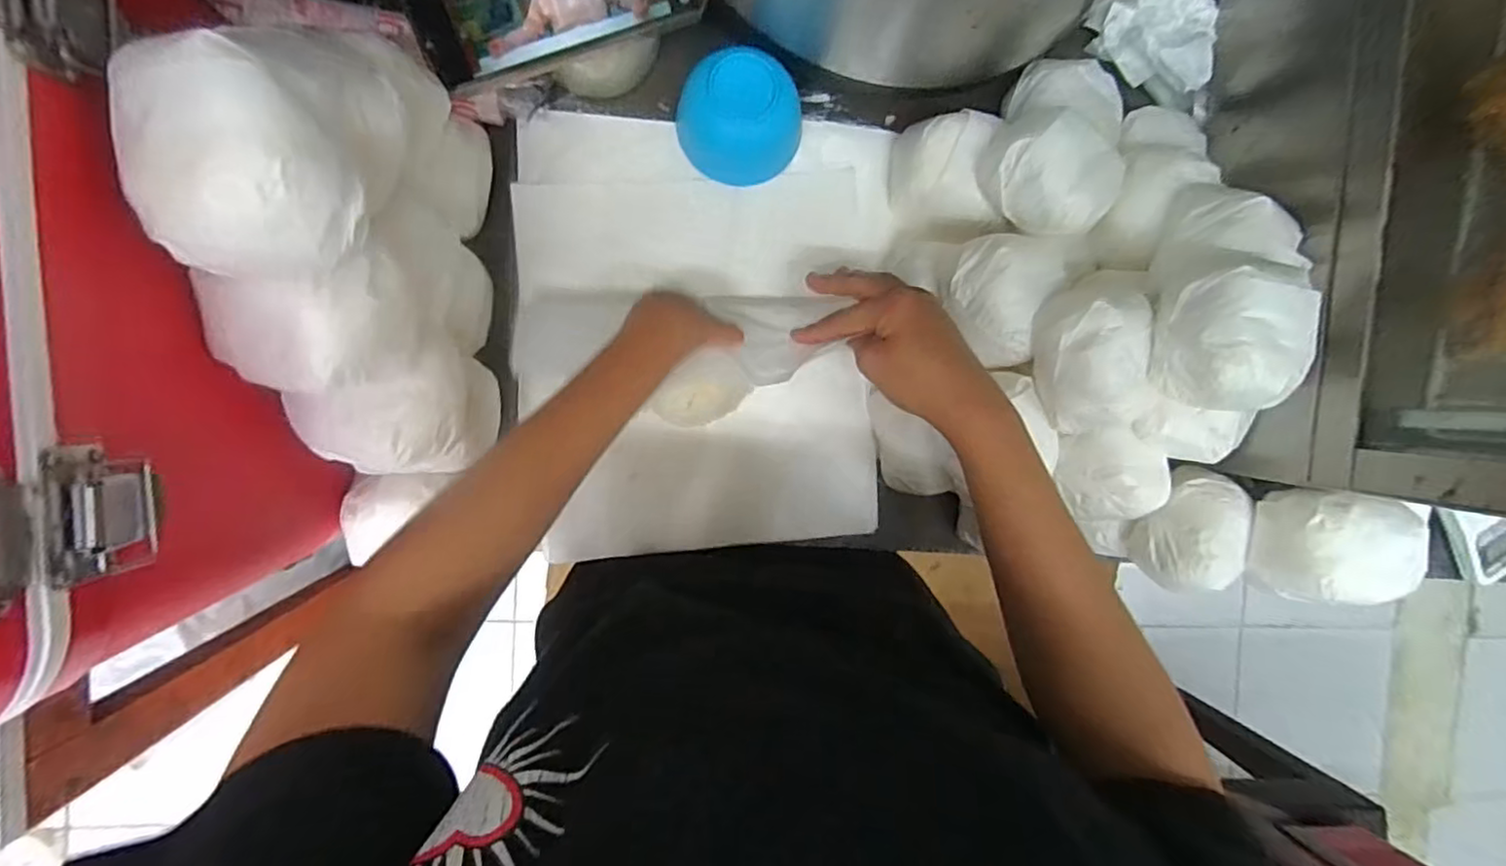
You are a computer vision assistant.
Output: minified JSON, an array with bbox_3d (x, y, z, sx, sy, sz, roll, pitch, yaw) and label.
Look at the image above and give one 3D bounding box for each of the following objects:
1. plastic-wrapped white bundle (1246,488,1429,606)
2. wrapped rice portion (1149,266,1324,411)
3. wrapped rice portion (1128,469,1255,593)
[{"bbox_3d":[0.369,0.071,0.411,0.065,0.051,0.068,0,94,-7],"label":"plastic-wrapped white bundle"},{"bbox_3d":[0.269,-0.051,0.370,0.067,0.063,0.075,7,93,-8],"label":"wrapped rice portion"},{"bbox_3d":[0.304,0.067,0.446,0.058,0.046,0.083,6,93,-8],"label":"wrapped rice portion"}]

